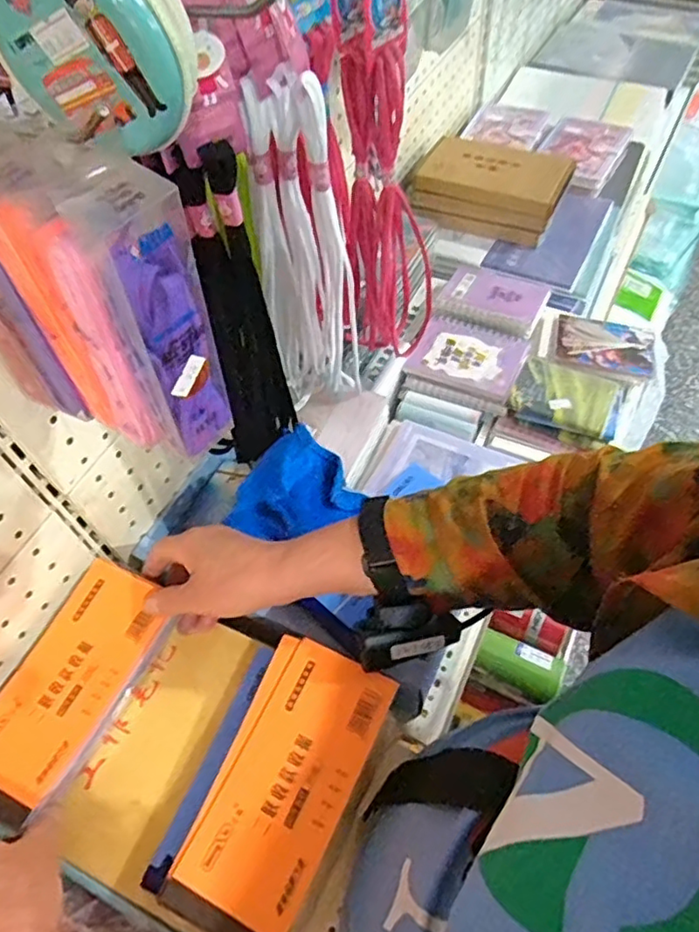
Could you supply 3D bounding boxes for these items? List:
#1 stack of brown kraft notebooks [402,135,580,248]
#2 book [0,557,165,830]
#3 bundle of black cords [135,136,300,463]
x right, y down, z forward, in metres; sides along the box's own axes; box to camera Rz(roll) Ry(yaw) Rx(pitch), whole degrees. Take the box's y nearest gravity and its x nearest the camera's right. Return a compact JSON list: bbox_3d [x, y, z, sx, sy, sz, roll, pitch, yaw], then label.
[{"bbox_3d":[0.185,-0.364,0.812,0.190,0.074,0.106,19,60,17],"label":"stack of brown kraft notebooks"},{"bbox_3d":[-0.208,0.154,0.452,0.079,0.013,0.171,18,59,16],"label":"book"},{"bbox_3d":[-0.082,-0.093,0.428,0.063,0.257,0.017,-14,56,-5],"label":"bundle of black cords"}]

